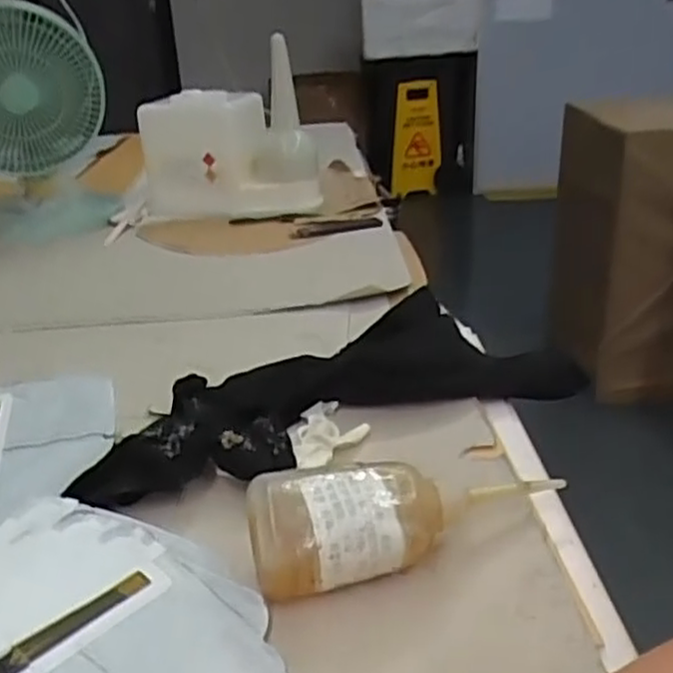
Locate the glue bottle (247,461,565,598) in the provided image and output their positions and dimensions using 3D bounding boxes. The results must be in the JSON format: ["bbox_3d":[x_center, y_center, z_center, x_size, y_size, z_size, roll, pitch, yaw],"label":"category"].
[{"bbox_3d":[0.041,0.098,0.398,0.174,0.059,0.051,-9,26,-12],"label":"glue bottle"}]

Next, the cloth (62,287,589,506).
[{"bbox_3d":[-0.001,0.038,0.549,0.390,0.044,0.150,-13,27,-21],"label":"cloth"}]

